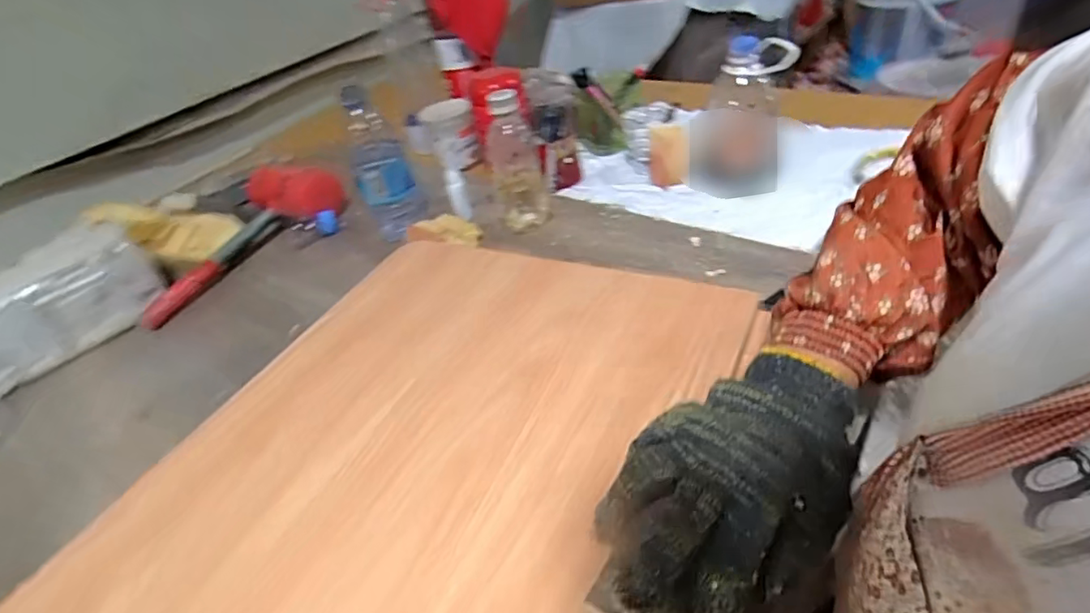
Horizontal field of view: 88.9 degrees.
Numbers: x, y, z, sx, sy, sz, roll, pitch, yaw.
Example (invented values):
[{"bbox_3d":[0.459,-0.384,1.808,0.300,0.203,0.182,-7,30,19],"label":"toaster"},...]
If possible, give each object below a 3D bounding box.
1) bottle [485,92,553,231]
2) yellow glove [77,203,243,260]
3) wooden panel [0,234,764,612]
[{"bbox_3d":[-0.033,-0.171,0.662,0.060,0.167,0.050,-11,40,5],"label":"bottle"},{"bbox_3d":[-0.521,-0.103,0.756,0.203,0.052,0.072,10,37,1],"label":"yellow glove"},{"bbox_3d":[-0.121,0.134,0.372,0.380,0.016,0.555,13,45,26],"label":"wooden panel"}]

